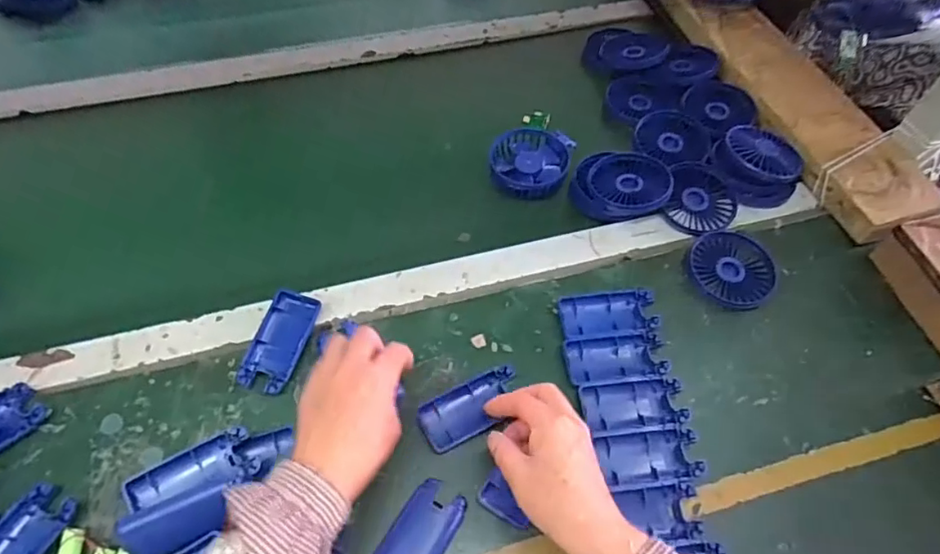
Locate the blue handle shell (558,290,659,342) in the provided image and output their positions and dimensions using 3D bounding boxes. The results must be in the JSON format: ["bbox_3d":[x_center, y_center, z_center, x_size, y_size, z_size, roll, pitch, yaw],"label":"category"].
[{"bbox_3d":[0.134,0.038,0.559,0.093,0.014,0.047,-5,59,-6],"label":"blue handle shell"}]

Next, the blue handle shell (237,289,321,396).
[{"bbox_3d":[-0.173,0.059,0.529,0.046,0.017,0.095,14,59,6],"label":"blue handle shell"}]

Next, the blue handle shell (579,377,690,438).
[{"bbox_3d":[0.145,0.115,0.509,0.088,0.011,0.045,-5,59,-5],"label":"blue handle shell"}]

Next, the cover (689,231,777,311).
[{"bbox_3d":[0.269,-0.009,0.590,0.082,0.013,0.085,-40,68,-23],"label":"cover"}]

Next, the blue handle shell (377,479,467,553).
[{"bbox_3d":[-0.041,0.205,0.447,0.043,0.018,0.089,28,62,14],"label":"blue handle shell"}]

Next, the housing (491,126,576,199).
[{"bbox_3d":[0.068,-0.131,0.652,0.089,0.021,0.089,7,59,2],"label":"housing"}]

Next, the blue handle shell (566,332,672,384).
[{"bbox_3d":[0.135,0.076,0.535,0.091,0.010,0.044,-5,59,-5],"label":"blue handle shell"}]

